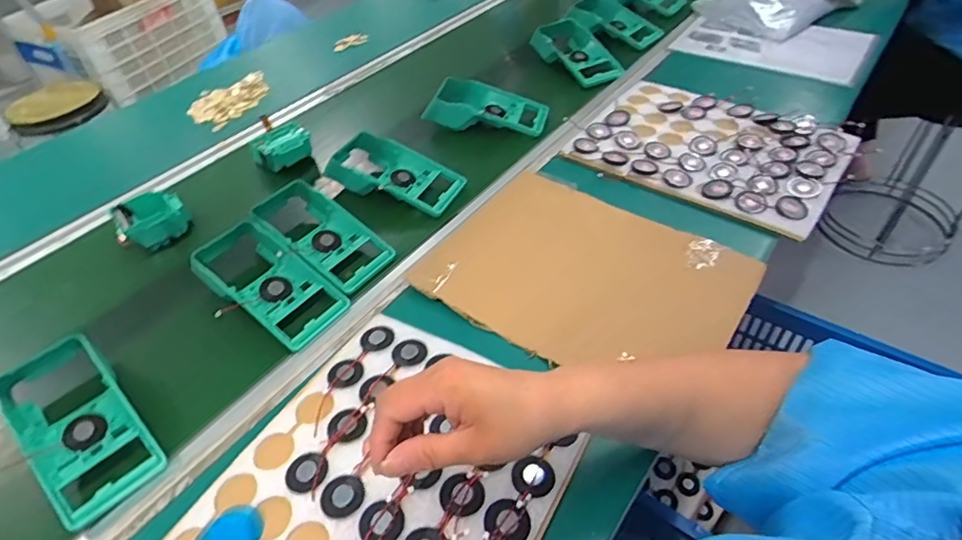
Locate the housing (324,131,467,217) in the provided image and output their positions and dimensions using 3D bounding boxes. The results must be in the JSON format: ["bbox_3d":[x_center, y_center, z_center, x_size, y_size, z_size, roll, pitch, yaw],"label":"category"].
[{"bbox_3d":[-0.118,-0.128,0.727,0.187,0.058,0.096,16,48,21],"label":"housing"}]

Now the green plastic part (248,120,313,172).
[{"bbox_3d":[-0.295,-0.182,0.787,0.080,0.038,0.072,-30,49,-23],"label":"green plastic part"}]

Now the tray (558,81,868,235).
[{"bbox_3d":[0.309,-0.172,0.723,0.316,0.020,0.238,27,53,27],"label":"tray"}]

